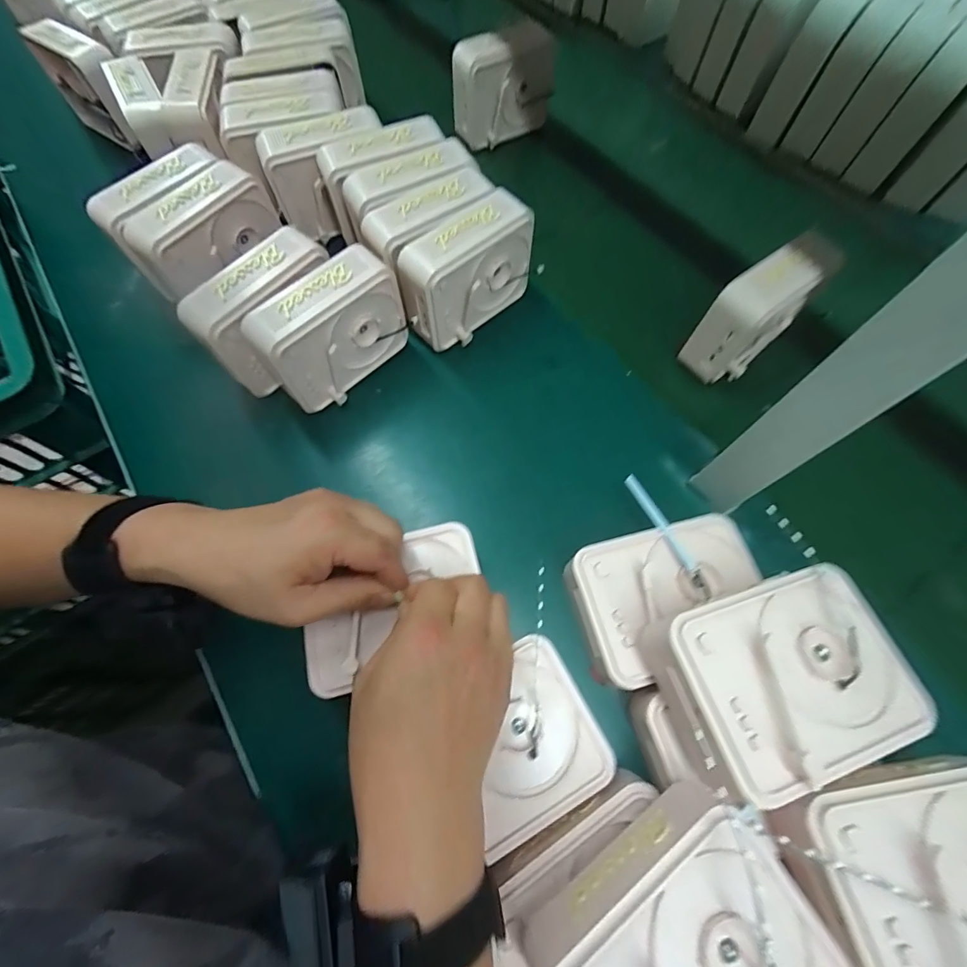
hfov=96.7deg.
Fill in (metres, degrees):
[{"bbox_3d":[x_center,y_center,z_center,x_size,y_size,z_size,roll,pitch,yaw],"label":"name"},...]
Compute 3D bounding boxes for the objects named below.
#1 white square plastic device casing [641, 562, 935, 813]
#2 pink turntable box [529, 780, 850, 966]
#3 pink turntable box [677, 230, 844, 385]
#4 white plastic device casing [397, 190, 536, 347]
[{"bbox_3d":[0.173,0.113,0.254,0.129,0.052,0.101,-17,68,-7],"label":"white square plastic device casing"},{"bbox_3d":[0.096,0.231,0.209,0.126,0.055,0.104,-34,71,-14],"label":"pink turntable box"},{"bbox_3d":[0.251,-0.151,0.401,0.107,0.106,0.049,-33,71,-13],"label":"pink turntable box"},{"bbox_3d":[-0.016,-0.190,0.409,0.125,0.110,0.048,-38,72,-15],"label":"white plastic device casing"}]

